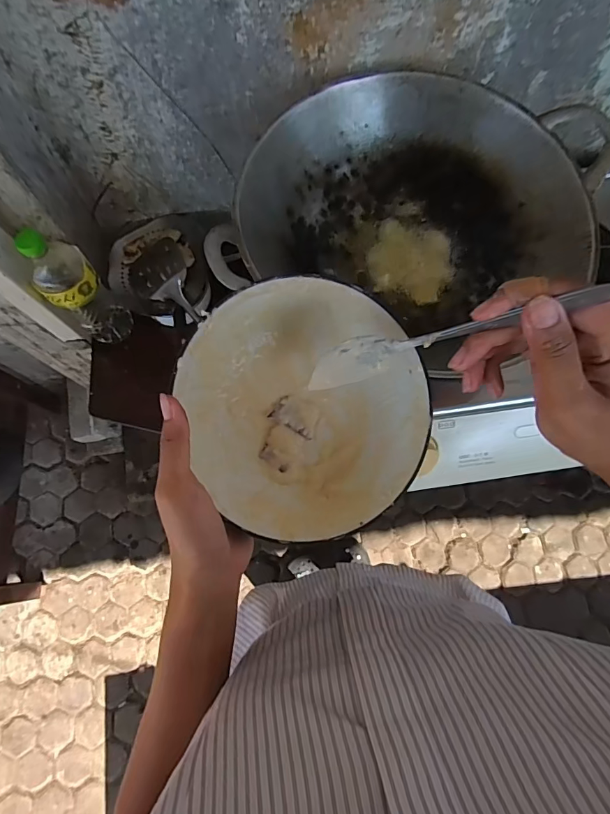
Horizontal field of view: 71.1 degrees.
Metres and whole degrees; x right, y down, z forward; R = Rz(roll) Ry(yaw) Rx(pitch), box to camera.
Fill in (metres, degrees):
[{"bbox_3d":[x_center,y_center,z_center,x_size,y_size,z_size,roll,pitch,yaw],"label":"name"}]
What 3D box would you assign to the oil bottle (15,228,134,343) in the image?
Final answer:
[{"bbox_3d":[-0.332,-0.169,0.634,0.072,0.249,0.062,-44,79,-11],"label":"oil bottle"}]

